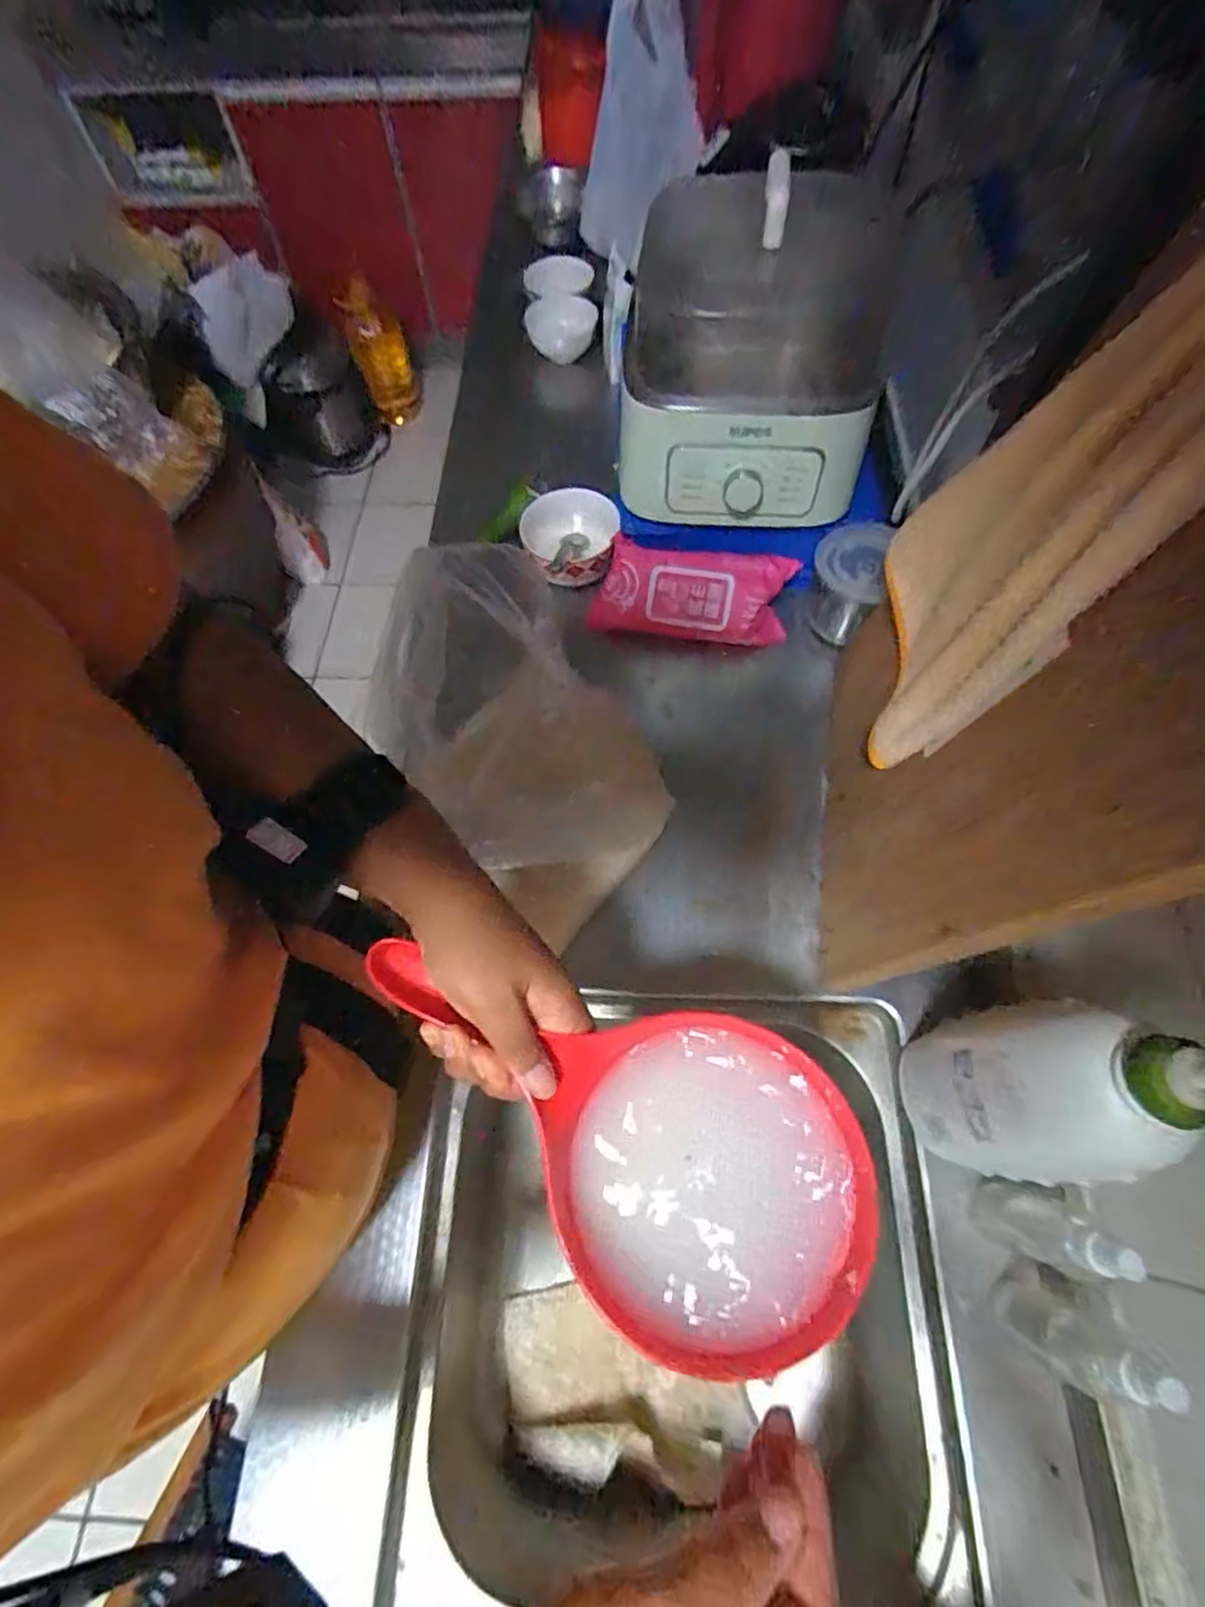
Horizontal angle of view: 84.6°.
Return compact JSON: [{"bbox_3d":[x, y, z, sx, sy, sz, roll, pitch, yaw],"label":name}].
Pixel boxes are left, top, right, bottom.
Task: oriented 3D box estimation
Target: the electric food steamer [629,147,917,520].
[{"bbox_3d":[0.161,-0.429,0.617,0.211,0.195,0.300,16,65,9],"label":"electric food steamer"}]

